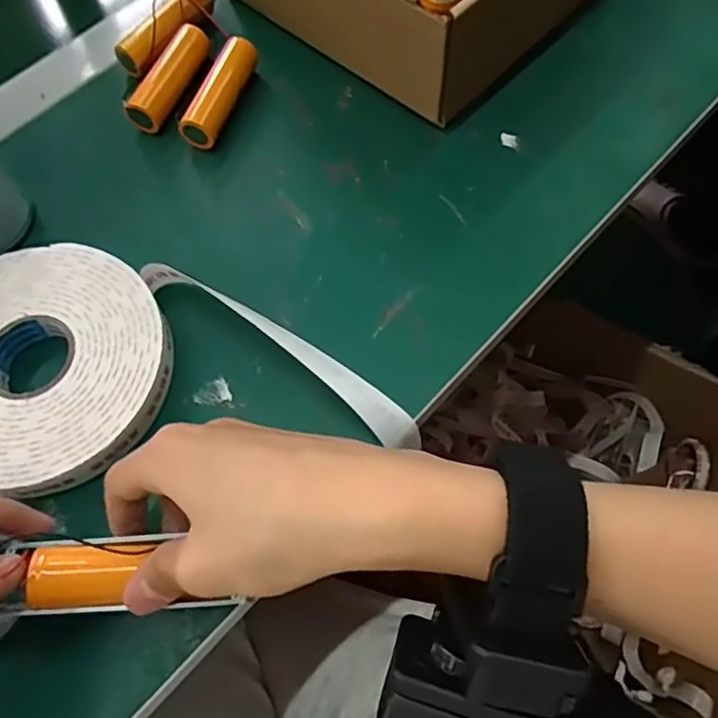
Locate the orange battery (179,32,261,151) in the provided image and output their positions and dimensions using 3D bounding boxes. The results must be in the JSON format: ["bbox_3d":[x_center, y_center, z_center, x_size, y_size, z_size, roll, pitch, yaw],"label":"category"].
[{"bbox_3d":[-0.082,-0.160,0.369,0.020,0.024,0.077,18,67,9],"label":"orange battery"}]

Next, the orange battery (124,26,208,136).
[{"bbox_3d":[-0.113,-0.168,0.372,0.020,0.024,0.076,21,68,11],"label":"orange battery"}]

